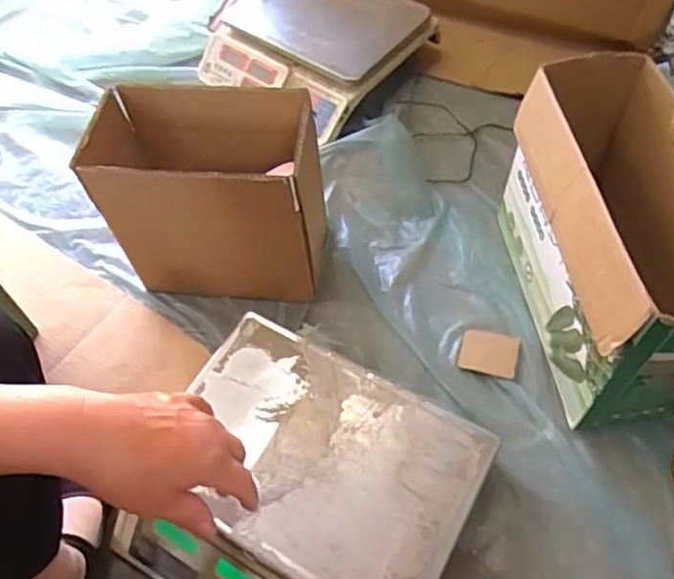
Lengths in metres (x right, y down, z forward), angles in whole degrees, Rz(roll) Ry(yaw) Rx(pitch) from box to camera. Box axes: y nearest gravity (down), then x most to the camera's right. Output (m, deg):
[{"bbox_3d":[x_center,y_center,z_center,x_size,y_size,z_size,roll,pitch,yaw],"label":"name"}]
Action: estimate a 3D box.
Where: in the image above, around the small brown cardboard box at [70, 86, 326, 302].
[{"bbox_3d":[-0.157,-0.122,0.829,0.252,0.271,0.155,5,56,8],"label":"small brown cardboard box"}]

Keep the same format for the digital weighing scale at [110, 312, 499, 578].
[{"bbox_3d":[-0.037,0.226,0.680,0.326,0.099,0.290,25,61,20],"label":"digital weighing scale"}]

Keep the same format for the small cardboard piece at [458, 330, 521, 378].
[{"bbox_3d":[0.201,0.084,0.820,0.072,0.008,0.065,13,58,13],"label":"small cardboard piece"}]

